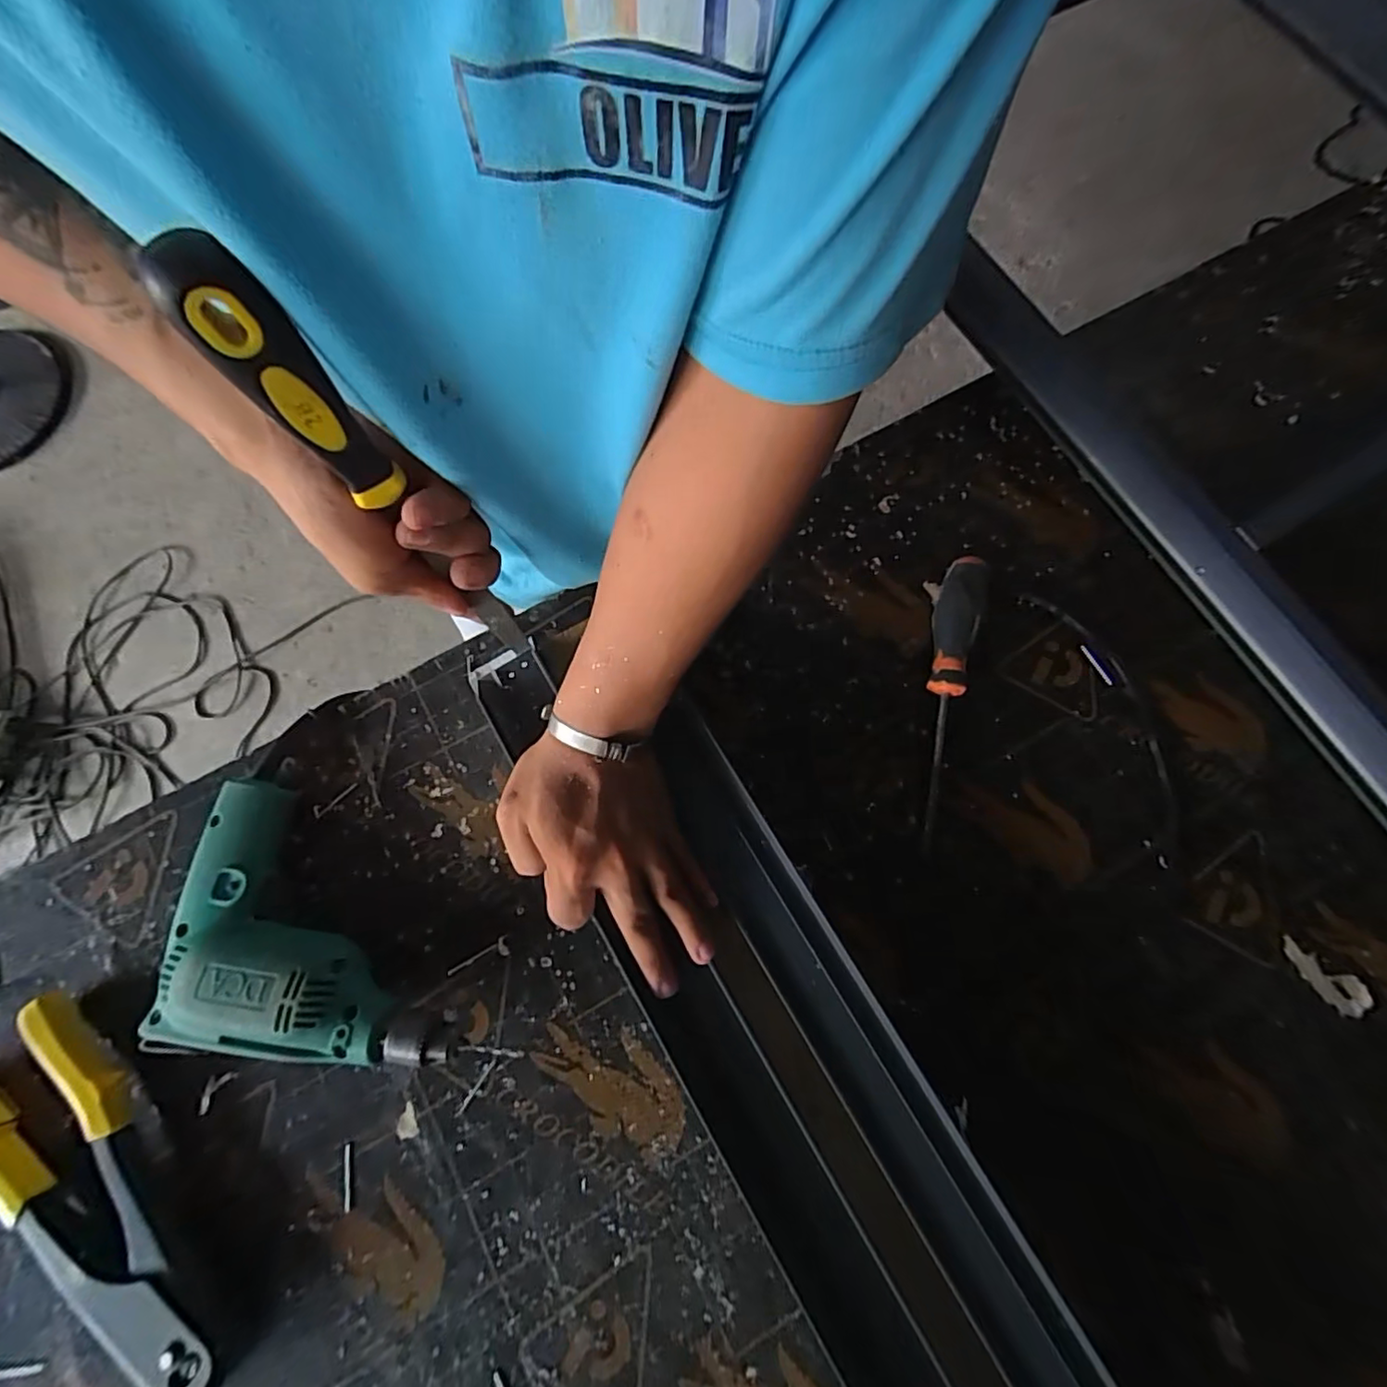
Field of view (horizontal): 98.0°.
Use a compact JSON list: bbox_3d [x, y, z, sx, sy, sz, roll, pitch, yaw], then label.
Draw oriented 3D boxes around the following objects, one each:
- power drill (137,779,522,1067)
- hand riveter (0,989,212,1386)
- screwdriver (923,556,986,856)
[{"bbox_3d":[-0.228,0.142,0.385,0.196,0.059,0.153,4,74,0],"label":"power drill"},{"bbox_3d":[-0.363,0.308,0.357,0.092,0.033,0.245,-38,80,-9],"label":"hand riveter"},{"bbox_3d":[0.182,0.002,0.437,0.028,0.034,0.212,13,77,2],"label":"screwdriver"}]

